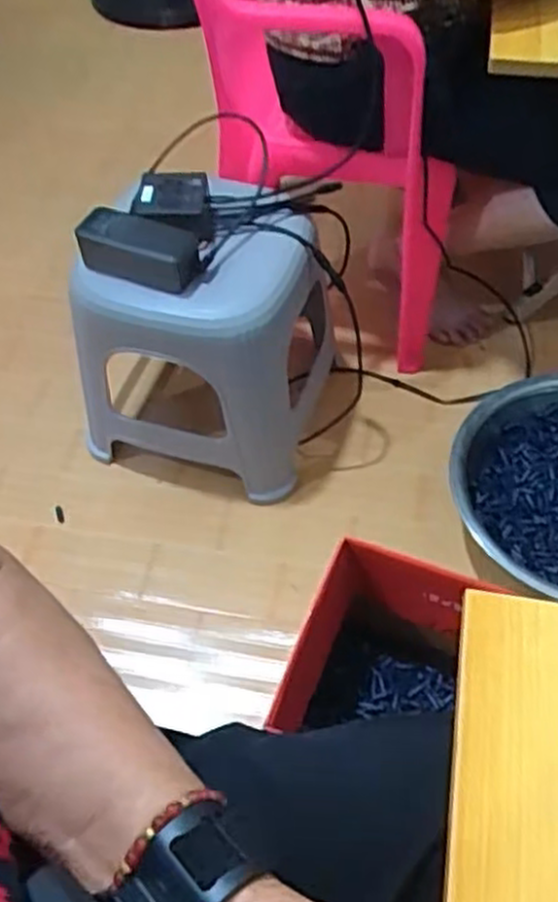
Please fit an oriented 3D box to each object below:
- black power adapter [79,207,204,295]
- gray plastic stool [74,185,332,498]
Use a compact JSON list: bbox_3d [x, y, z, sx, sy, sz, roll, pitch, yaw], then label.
[{"bbox_3d":[-0.151,-0.223,0.845,0.135,0.053,0.060,20,58,16],"label":"black power adapter"},{"bbox_3d":[-0.095,-0.139,1.016,0.275,0.317,0.249,11,56,10],"label":"gray plastic stool"}]

